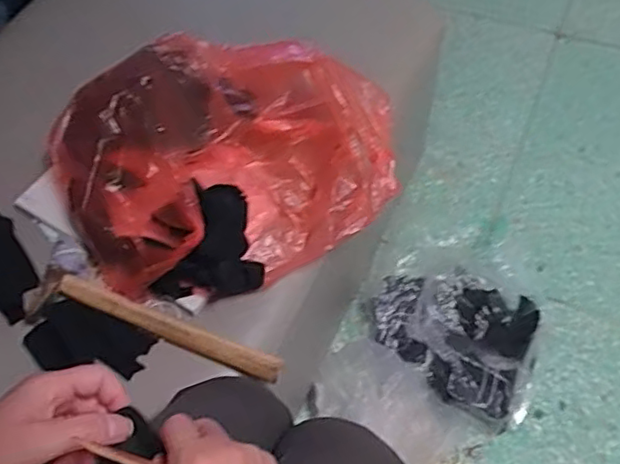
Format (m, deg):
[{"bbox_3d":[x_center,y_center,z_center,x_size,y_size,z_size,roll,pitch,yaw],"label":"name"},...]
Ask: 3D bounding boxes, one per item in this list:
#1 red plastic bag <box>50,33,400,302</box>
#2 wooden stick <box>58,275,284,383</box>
[{"bbox_3d":[-0.107,-0.094,0.759,0.369,0.110,0.328,-29,60,-15],"label":"red plastic bag"},{"bbox_3d":[-0.153,0.101,0.686,0.266,0.015,0.028,19,60,15],"label":"wooden stick"}]

